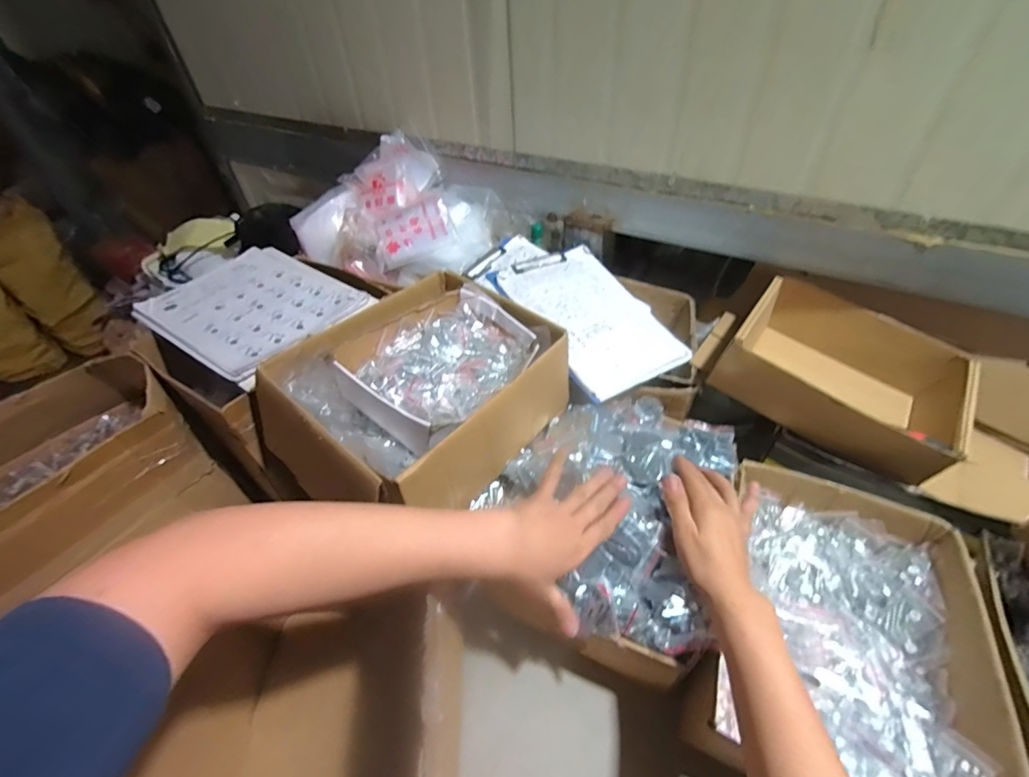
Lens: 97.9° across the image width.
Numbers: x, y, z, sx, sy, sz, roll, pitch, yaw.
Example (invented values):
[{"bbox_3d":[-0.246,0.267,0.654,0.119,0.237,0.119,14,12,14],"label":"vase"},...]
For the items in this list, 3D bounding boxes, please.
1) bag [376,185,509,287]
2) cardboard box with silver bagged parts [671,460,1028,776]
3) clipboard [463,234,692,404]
[{"bbox_3d":[-0.133,-0.298,0.848,0.170,0.101,0.238,15,48,18],"label":"bag"},{"bbox_3d":[0.357,0.264,0.504,0.243,0.086,0.319,16,49,19],"label":"cardboard box with silver bagged parts"},{"bbox_3d":[0.103,-0.144,0.762,0.229,0.015,0.369,-30,64,-29],"label":"clipboard"}]

